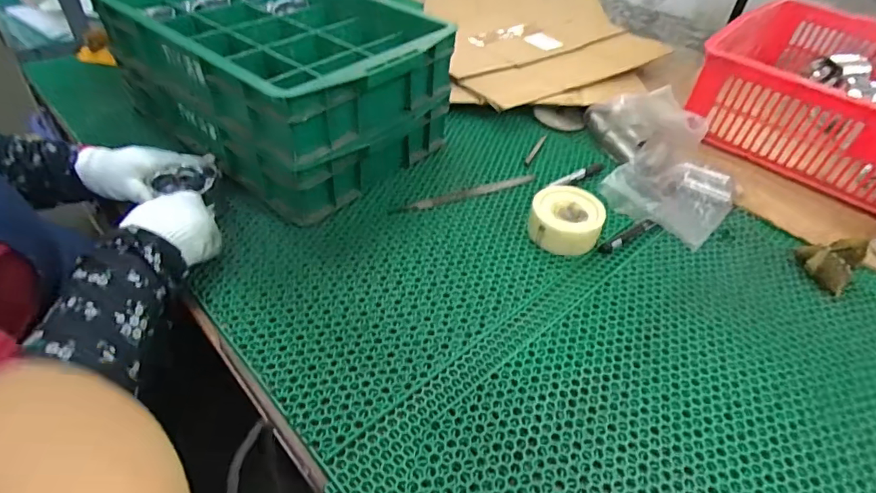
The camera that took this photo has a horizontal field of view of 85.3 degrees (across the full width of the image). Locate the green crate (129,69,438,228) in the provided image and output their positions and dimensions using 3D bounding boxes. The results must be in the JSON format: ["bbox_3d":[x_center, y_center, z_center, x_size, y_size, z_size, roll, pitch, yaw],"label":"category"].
[{"bbox_3d":[-0.257,-0.235,0.808,0.471,0.093,0.324,32,52,26],"label":"green crate"}]

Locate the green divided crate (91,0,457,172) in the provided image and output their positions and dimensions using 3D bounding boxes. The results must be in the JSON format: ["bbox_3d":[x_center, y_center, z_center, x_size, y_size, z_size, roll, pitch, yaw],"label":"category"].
[{"bbox_3d":[-0.243,-0.314,0.738,0.506,0.117,0.328,31,50,26],"label":"green divided crate"}]

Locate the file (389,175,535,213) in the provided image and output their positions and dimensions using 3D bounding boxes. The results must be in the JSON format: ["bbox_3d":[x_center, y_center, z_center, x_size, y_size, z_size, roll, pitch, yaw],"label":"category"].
[{"bbox_3d":[0.041,-0.081,0.731,0.237,0.004,0.025,-15,48,-18],"label":"file"}]

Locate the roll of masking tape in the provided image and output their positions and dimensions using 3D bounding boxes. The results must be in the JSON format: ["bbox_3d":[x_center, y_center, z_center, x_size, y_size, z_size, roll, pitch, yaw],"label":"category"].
[{"bbox_3d":[0.177,-0.035,0.654,0.096,0.056,0.096,1,45,-1],"label":"roll of masking tape"}]

